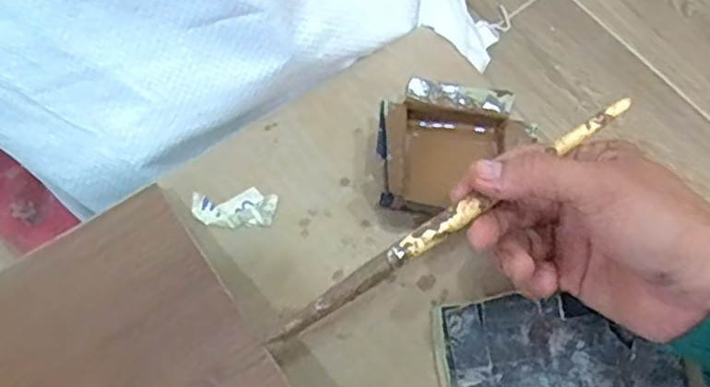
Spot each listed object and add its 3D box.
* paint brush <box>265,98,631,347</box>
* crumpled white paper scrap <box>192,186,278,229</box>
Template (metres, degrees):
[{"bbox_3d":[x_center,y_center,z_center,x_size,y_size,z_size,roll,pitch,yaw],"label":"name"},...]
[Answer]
[{"bbox_3d":[0.048,0.011,0.325,0.206,0.006,0.010,-33,73,-9],"label":"paint brush"},{"bbox_3d":[-0.069,0.008,0.396,0.047,0.004,0.023,-5,67,-4],"label":"crumpled white paper scrap"}]

